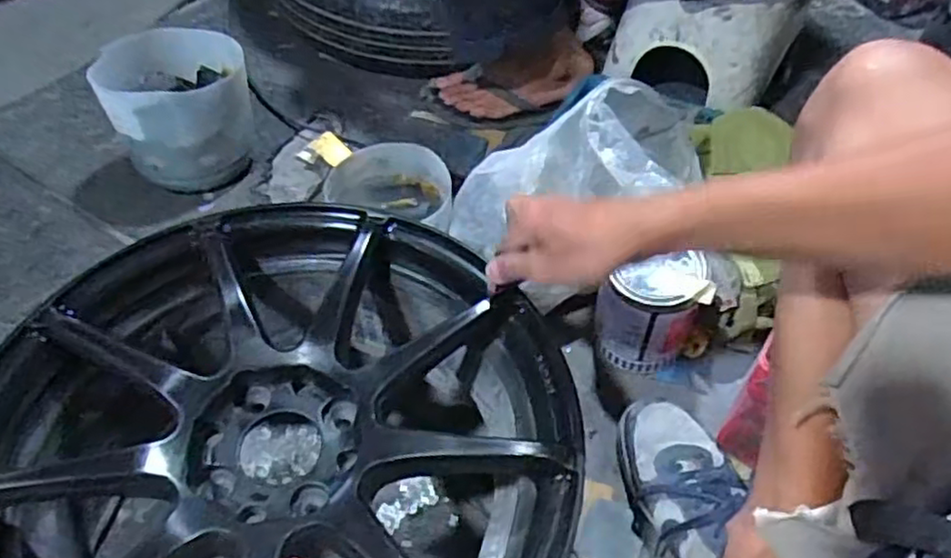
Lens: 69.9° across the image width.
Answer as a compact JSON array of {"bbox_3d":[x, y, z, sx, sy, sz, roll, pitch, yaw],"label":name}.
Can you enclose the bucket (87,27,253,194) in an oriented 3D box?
[{"bbox_3d":[-0.373,-0.208,0.871,0.166,0.156,0.128,-15,54,-17],"label":"bucket"}]

